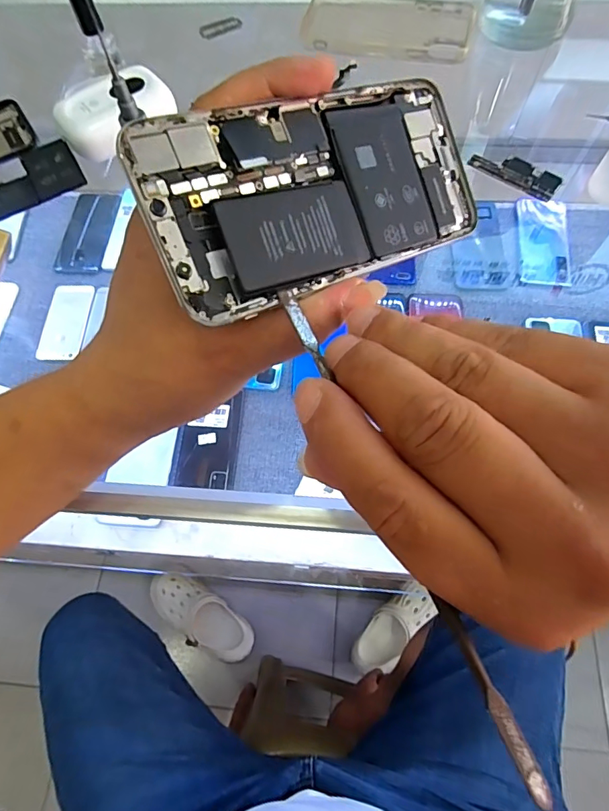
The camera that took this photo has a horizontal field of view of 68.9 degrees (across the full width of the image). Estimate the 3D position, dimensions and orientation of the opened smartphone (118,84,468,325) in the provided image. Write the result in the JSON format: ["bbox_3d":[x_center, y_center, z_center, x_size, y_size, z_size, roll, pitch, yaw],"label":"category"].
[{"bbox_3d":[0.009,-0.084,0.174,0.140,0.008,0.068,-25,97,-23],"label":"opened smartphone"}]

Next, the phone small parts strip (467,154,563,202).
[{"bbox_3d":[0.159,-0.177,0.335,0.066,0.005,0.024,36,74,16],"label":"phone small parts strip"}]

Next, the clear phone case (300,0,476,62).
[{"bbox_3d":[0.076,-0.348,0.407,0.149,0.010,0.091,15,69,8],"label":"clear phone case"}]

